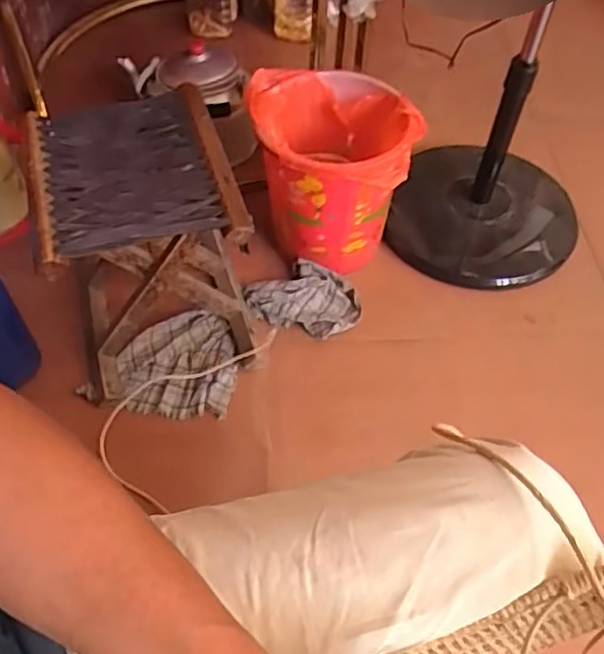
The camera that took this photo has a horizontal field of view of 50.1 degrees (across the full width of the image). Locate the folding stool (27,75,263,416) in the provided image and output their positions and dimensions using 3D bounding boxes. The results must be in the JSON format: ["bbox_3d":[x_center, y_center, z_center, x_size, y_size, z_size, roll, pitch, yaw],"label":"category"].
[{"bbox_3d":[-0.227,-0.119,0.958,0.255,0.312,0.297,-14,54,-12],"label":"folding stool"}]

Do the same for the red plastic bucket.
[{"bbox_3d":[0.048,-0.248,1.088,0.244,0.265,0.220,-9,53,-9],"label":"red plastic bucket"}]

